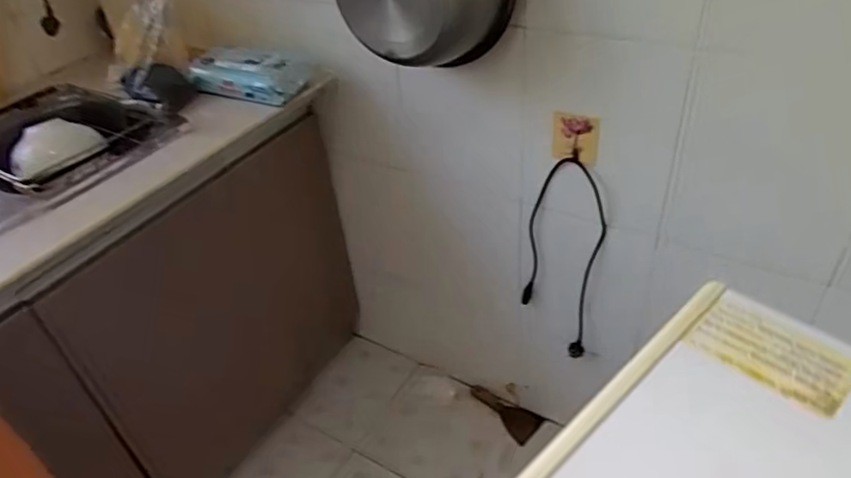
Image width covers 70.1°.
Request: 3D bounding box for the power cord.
[{"bbox_3d":[0.252,0.036,1.117,0.142,0.422,0.042,21,46,28],"label":"power cord"}]

